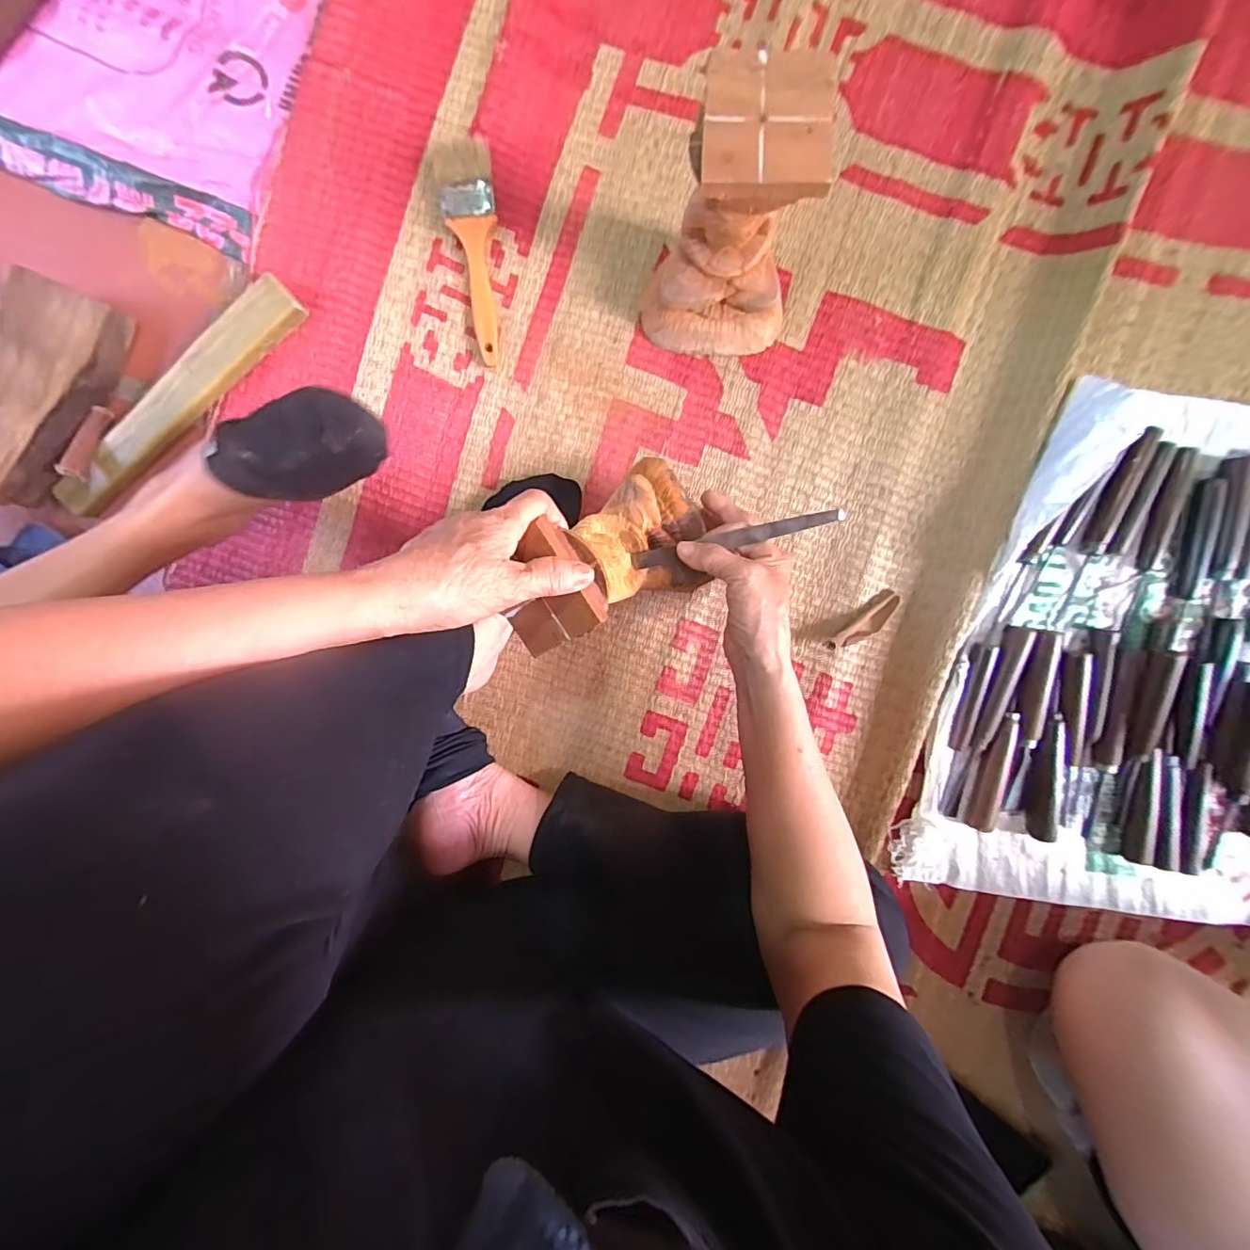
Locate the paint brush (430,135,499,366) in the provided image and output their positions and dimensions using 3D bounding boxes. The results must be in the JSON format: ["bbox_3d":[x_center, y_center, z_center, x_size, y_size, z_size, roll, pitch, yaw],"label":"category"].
[{"bbox_3d":[-0.133,-0.328,0.478,0.047,0.019,0.178,-5,96,1],"label":"paint brush"}]

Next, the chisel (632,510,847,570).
[{"bbox_3d":[0.088,-0.068,0.431,0.166,0.013,0.016,-12,96,8],"label":"chisel"}]

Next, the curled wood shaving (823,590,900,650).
[{"bbox_3d":[0.227,0.000,0.509,0.080,0.019,0.023,-40,94,5],"label":"curled wood shaving"}]

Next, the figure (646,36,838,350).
[{"bbox_3d":[0.077,-0.292,0.406,0.120,0.175,0.105,2,96,1],"label":"figure"}]

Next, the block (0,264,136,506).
[{"bbox_3d":[-0.503,-0.194,0.467,0.053,0.062,0.191,25,96,-2],"label":"block"}]

